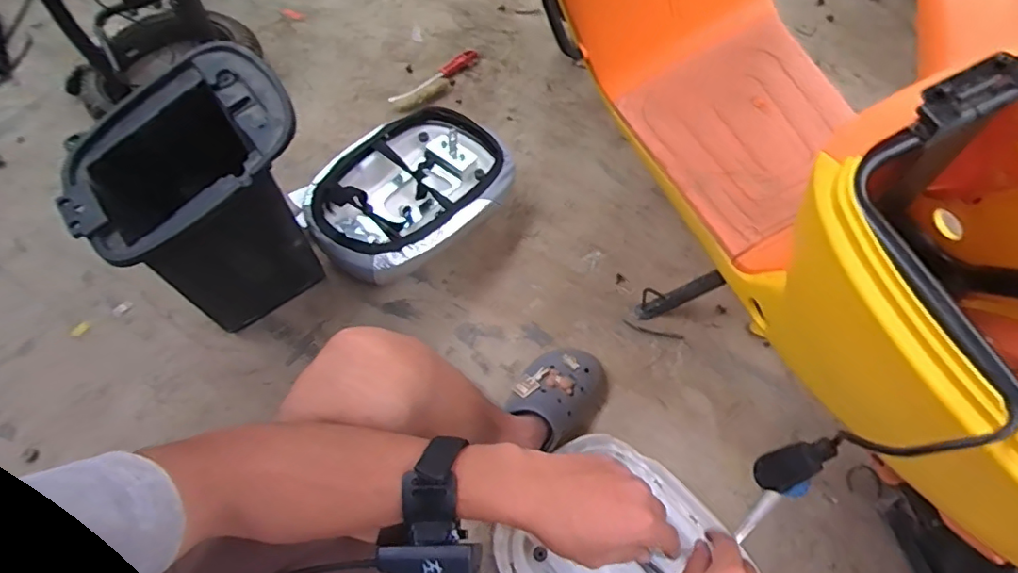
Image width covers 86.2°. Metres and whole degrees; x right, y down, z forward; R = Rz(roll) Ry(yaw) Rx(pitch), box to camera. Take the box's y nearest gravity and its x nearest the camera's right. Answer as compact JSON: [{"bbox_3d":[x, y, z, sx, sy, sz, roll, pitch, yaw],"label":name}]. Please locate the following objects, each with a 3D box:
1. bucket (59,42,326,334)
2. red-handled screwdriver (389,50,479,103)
[{"bbox_3d":[-0.397,-0.104,0.787,0.278,0.322,0.218,-28,67,-11],"label":"bucket"},{"bbox_3d":[-0.157,-0.447,1.168,0.222,0.023,0.029,-37,69,-15],"label":"red-handled screwdriver"}]

